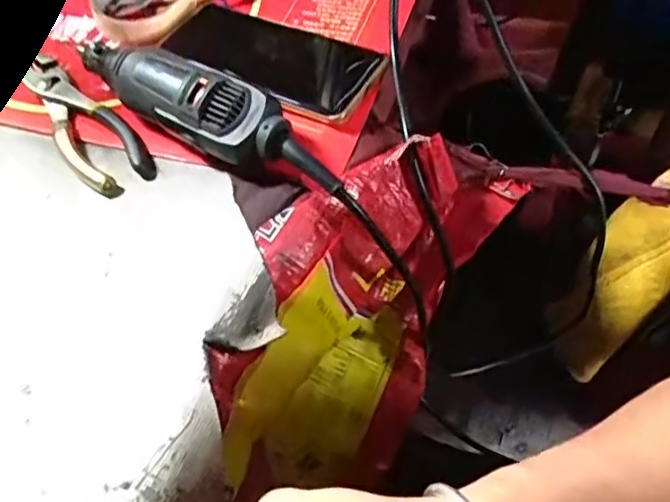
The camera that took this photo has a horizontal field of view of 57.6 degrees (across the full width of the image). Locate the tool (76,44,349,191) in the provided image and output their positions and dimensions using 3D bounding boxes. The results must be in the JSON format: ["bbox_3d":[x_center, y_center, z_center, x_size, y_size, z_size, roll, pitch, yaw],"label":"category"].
[{"bbox_3d":[-0.082,-0.086,0.385,0.189,0.052,0.039,26,61,22],"label":"tool"}]

